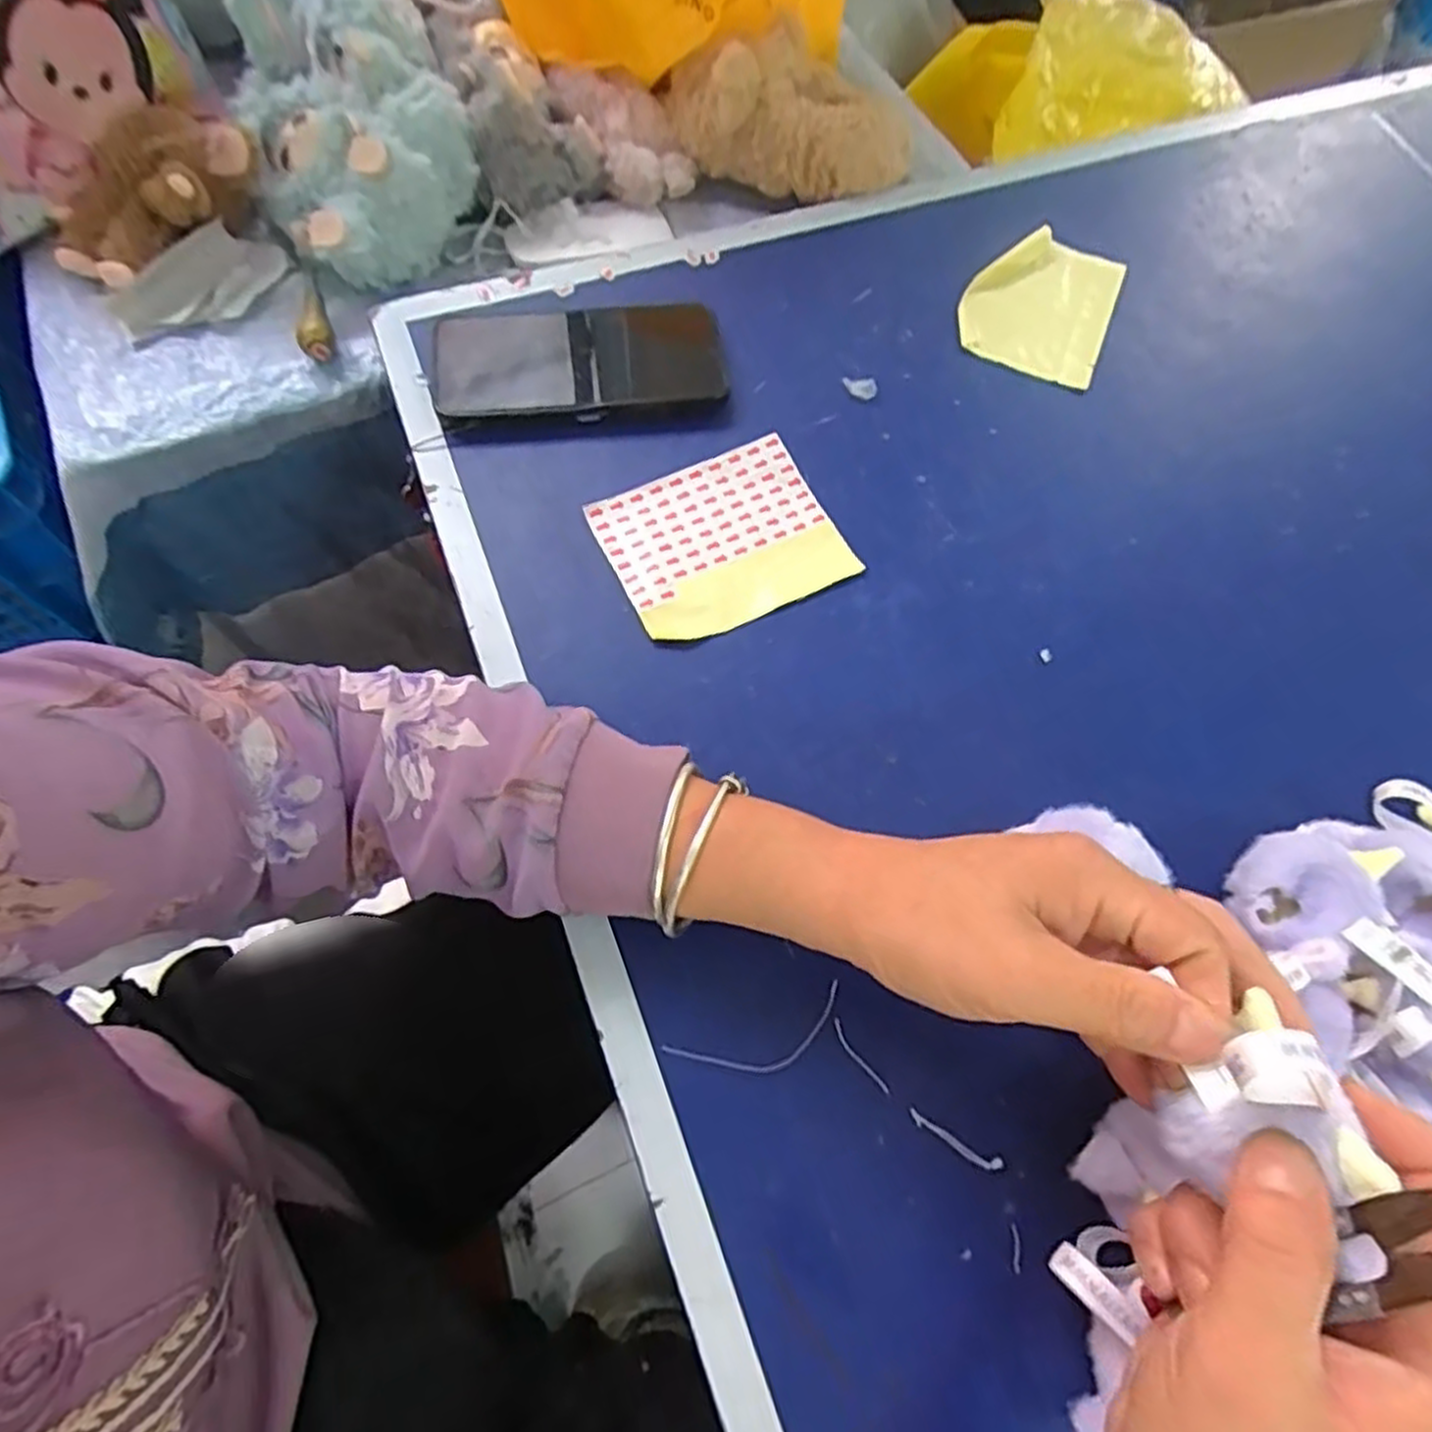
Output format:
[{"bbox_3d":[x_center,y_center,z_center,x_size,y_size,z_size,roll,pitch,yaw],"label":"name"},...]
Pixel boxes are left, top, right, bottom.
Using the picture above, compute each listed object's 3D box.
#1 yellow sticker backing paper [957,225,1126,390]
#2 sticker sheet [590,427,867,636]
[{"bbox_3d":[0.211,-0.269,0.505,0.090,0.014,0.118,22,68,7],"label":"yellow sticker backing paper"},{"bbox_3d":[0.003,-0.096,0.425,0.120,0.008,0.099,-25,74,-13],"label":"sticker sheet"}]

